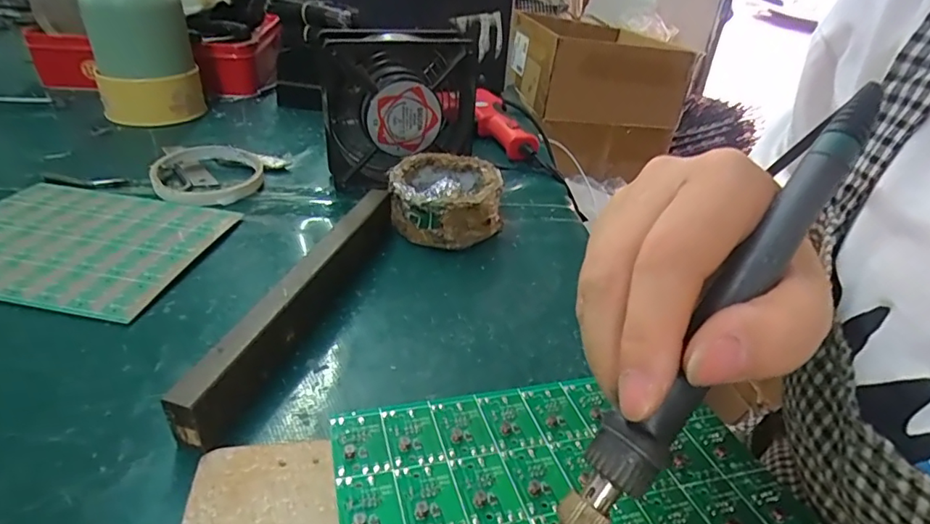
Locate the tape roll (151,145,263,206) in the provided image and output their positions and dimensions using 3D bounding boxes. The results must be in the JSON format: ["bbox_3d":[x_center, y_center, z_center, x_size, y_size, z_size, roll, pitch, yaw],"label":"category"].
[{"bbox_3d":[-0.215,-0.075,0.441,0.084,0.016,0.096,-15,37,-28],"label":"tape roll"}]

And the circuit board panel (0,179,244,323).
[{"bbox_3d":[-0.260,-0.017,0.354,0.170,0.004,0.130,9,35,5],"label":"circuit board panel"}]

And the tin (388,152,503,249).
[{"bbox_3d":[-0.014,-0.048,0.405,0.081,0.045,0.085,3,32,-2],"label":"tin"}]

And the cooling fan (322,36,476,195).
[{"bbox_3d":[-0.057,-0.127,0.449,0.123,0.121,0.051,-10,35,-22],"label":"cooling fan"}]

